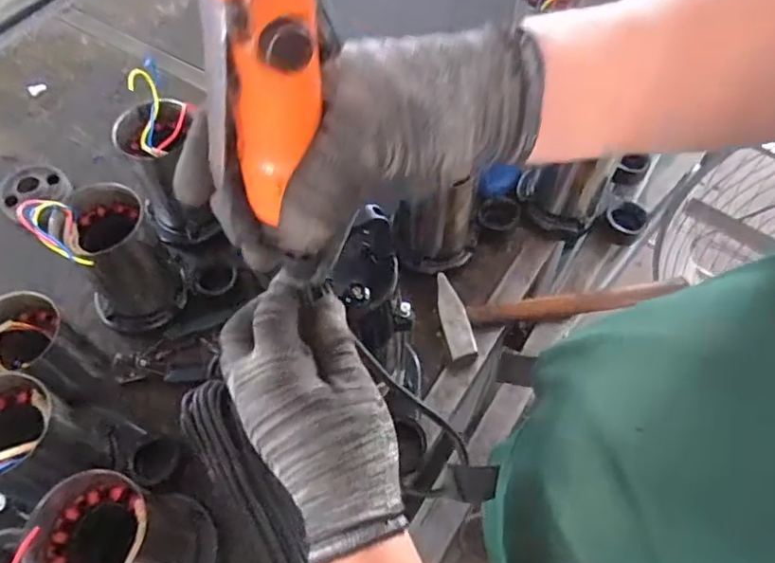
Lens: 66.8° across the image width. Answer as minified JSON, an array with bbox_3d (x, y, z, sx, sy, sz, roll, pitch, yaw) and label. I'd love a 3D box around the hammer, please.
[{"bbox_3d":[0.215,0.014,0.737,0.322,0.030,0.102,-13,60,-9],"label":"hammer"}]

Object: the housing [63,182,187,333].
[{"bbox_3d":[-0.298,-0.016,0.670,0.103,0.158,0.106,-34,65,-19],"label":"housing"}]

